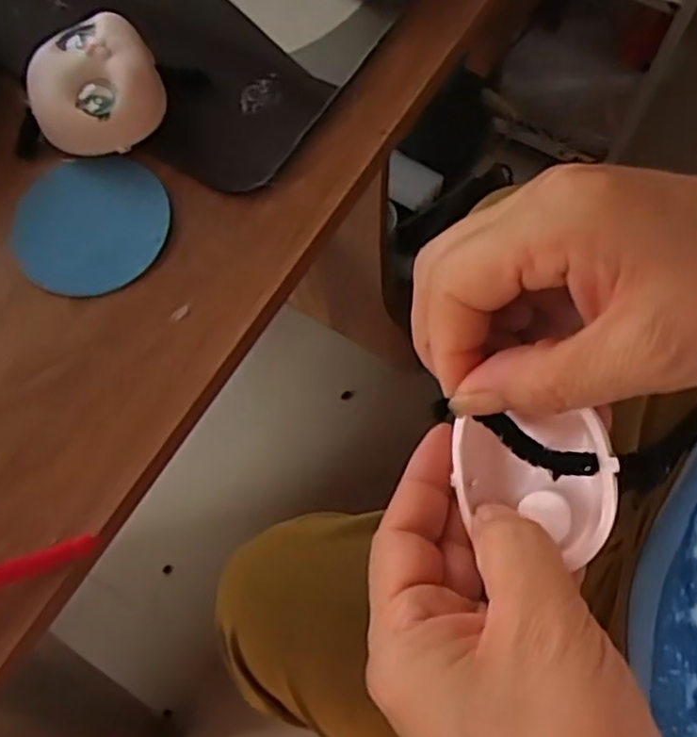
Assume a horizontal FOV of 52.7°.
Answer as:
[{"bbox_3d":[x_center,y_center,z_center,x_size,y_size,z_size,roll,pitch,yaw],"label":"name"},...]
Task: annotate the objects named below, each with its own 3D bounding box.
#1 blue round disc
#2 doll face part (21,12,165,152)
[{"bbox_3d":[-0.094,-0.052,0.257,0.054,0.005,0.052,-2,71,1],"label":"blue round disc"},{"bbox_3d":[-0.096,-0.106,0.265,0.046,0.023,0.057,-25,73,-7],"label":"doll face part"}]

